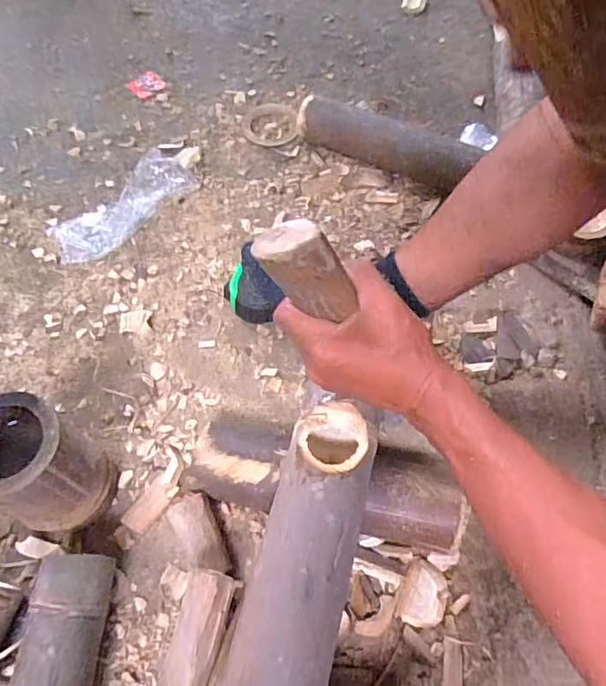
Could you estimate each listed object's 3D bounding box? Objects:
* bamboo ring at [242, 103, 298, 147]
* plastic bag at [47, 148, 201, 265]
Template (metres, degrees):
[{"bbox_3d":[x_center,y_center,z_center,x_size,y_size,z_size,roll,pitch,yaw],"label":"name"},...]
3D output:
[{"bbox_3d":[-0.054,-0.360,0.839,0.088,0.010,0.096,-1,62,1],"label":"bamboo ring"},{"bbox_3d":[-0.268,-0.208,0.747,0.219,0.030,0.105,-40,68,-18],"label":"plastic bag"}]

